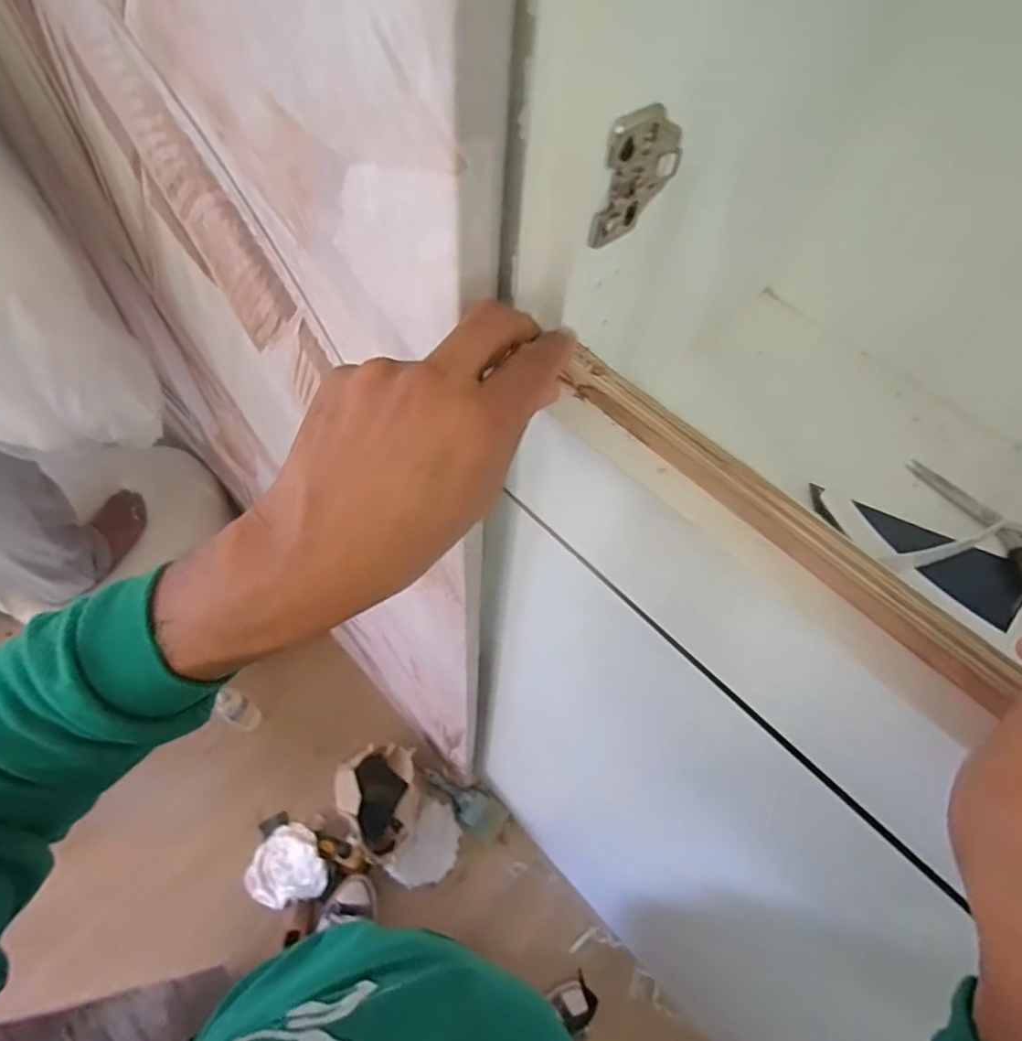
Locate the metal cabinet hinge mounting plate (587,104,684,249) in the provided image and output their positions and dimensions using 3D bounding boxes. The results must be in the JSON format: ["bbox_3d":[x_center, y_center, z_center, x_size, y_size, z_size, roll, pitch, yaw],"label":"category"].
[{"bbox_3d":[0.057,-0.153,0.262,0.007,0.050,0.050,41,64,19],"label":"metal cabinet hinge mounting plate"}]

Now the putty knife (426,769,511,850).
[{"bbox_3d":[-0.109,0.662,1.413,0.218,0.017,0.086,36,62,3],"label":"putty knife"}]

